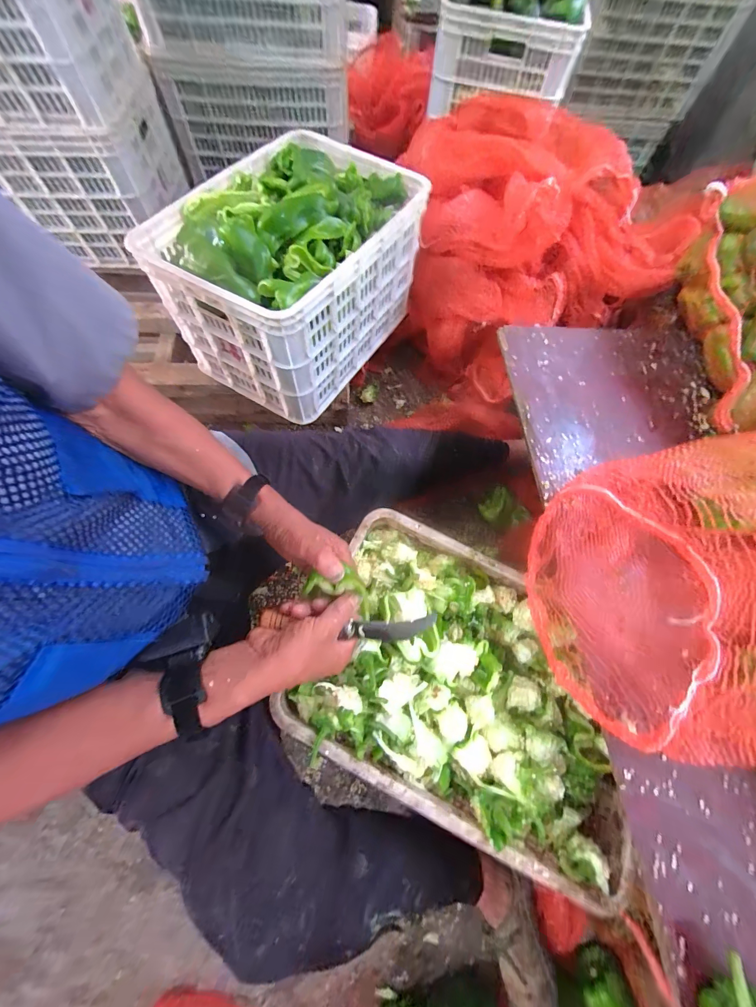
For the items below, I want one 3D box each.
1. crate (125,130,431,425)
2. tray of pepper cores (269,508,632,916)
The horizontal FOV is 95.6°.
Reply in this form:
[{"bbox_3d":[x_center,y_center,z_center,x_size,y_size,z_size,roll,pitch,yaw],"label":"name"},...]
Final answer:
[{"bbox_3d":[-0.174,-0.514,0.771,0.358,0.308,0.511,30,70,9],"label":"crate"},{"bbox_3d":[0.144,0.258,0.512,0.509,0.096,0.359,26,69,7],"label":"tray of pepper cores"}]

